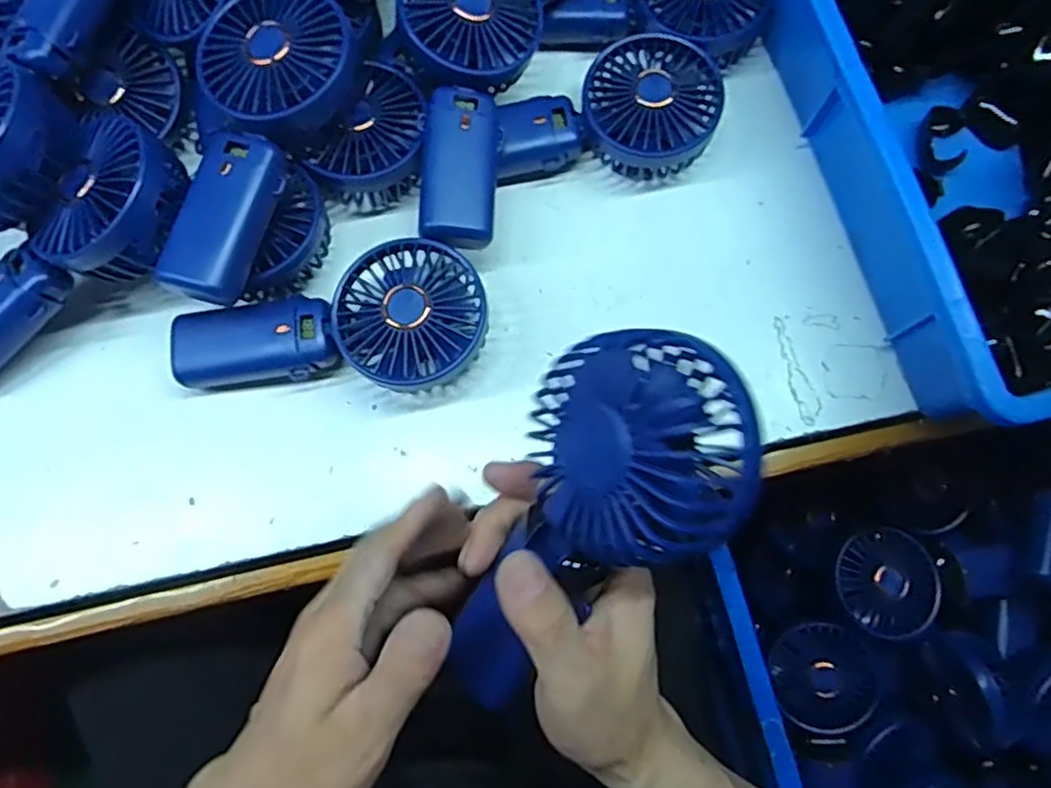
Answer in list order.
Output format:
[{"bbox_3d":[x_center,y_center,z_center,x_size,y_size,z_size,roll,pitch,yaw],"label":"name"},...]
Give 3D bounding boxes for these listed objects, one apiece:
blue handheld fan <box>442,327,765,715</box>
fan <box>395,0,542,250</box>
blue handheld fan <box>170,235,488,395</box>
[{"bbox_3d":[0.016,0.058,0.261,0.078,0.033,0.186,36,121,9],"label":"blue handheld fan"},{"bbox_3d":[-0.038,-0.178,0.399,0.082,0.043,0.178,6,76,0],"label":"fan"},{"bbox_3d":[-0.111,-0.036,0.390,0.182,0.045,0.084,-10,76,-3],"label":"blue handheld fan"}]

